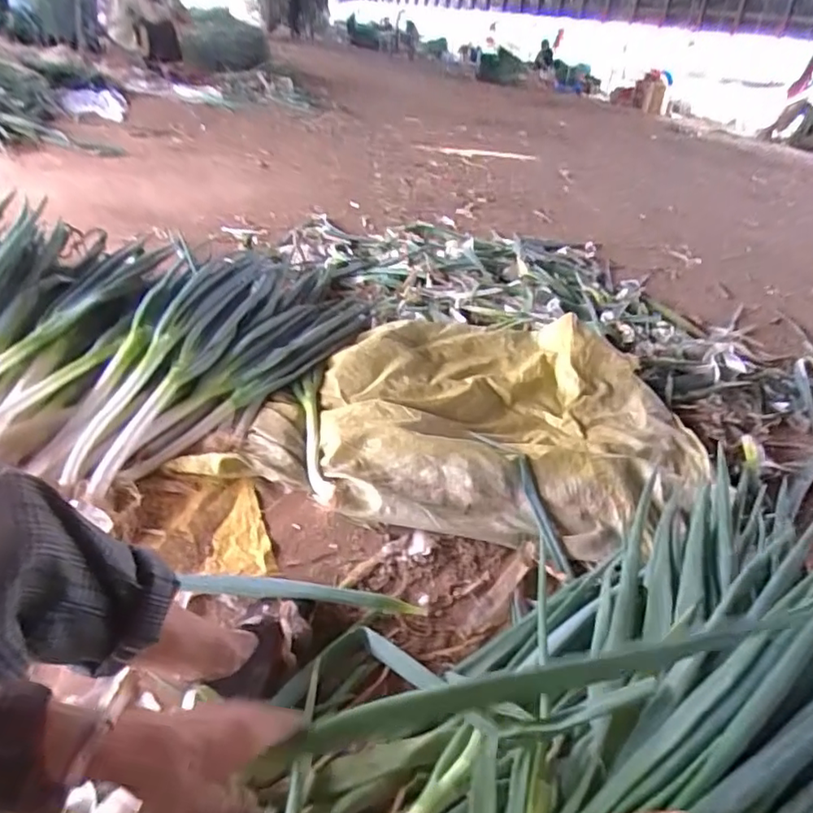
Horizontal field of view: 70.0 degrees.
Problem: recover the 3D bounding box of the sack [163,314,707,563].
[{"bbox_3d":[0.170,0.007,1.329,0.967,0.113,0.755,11,33,2],"label":"sack"}]

